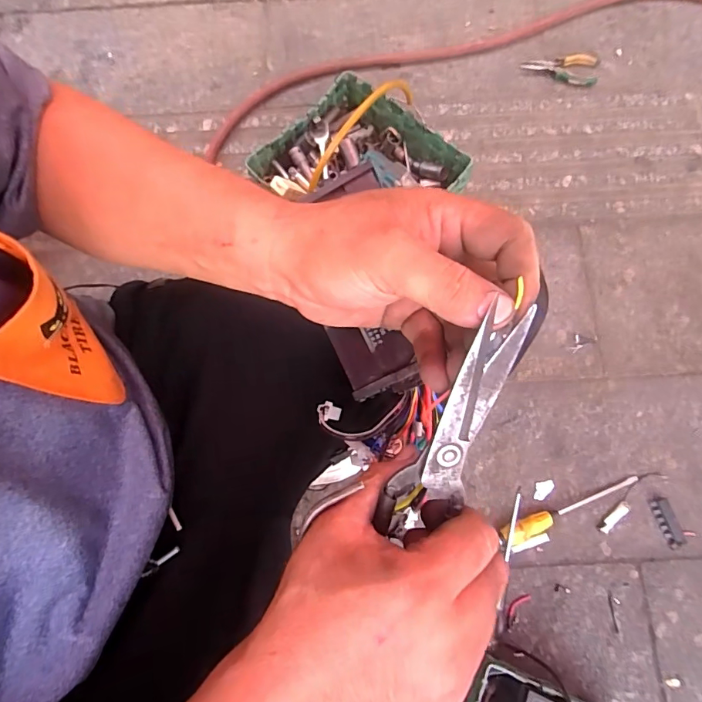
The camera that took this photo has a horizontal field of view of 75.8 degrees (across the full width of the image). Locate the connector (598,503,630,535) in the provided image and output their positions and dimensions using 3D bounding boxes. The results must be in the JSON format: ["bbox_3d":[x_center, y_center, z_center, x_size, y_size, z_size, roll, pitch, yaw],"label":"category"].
[{"bbox_3d":[0.436,0.276,0.745,0.064,0.006,0.019,-39,79,-8],"label":"connector"}]

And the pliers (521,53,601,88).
[{"bbox_3d":[0.445,-0.606,0.954,0.157,0.009,0.082,12,77,4],"label":"pliers"}]

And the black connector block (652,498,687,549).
[{"bbox_3d":[0.521,0.283,0.739,0.030,0.014,0.076,-16,77,-3],"label":"black connector block"}]

